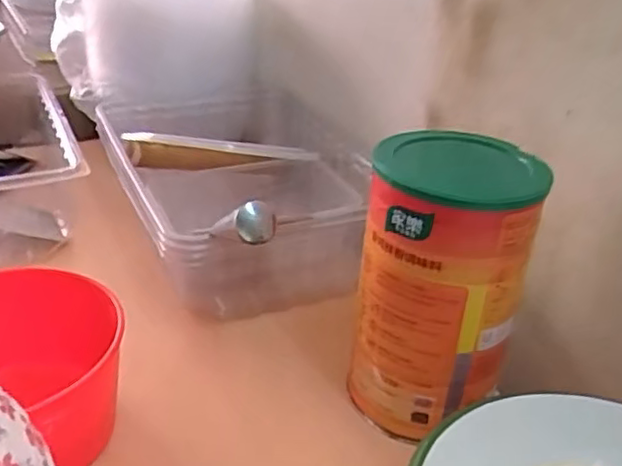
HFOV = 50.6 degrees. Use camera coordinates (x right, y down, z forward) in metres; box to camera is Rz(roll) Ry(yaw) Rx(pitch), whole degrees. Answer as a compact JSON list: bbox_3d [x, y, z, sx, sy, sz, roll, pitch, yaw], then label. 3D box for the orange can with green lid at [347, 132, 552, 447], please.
[{"bbox_3d":[0.103,0.042,0.534,0.124,0.213,0.123,12,32,13],"label":"orange can with green lid"}]

